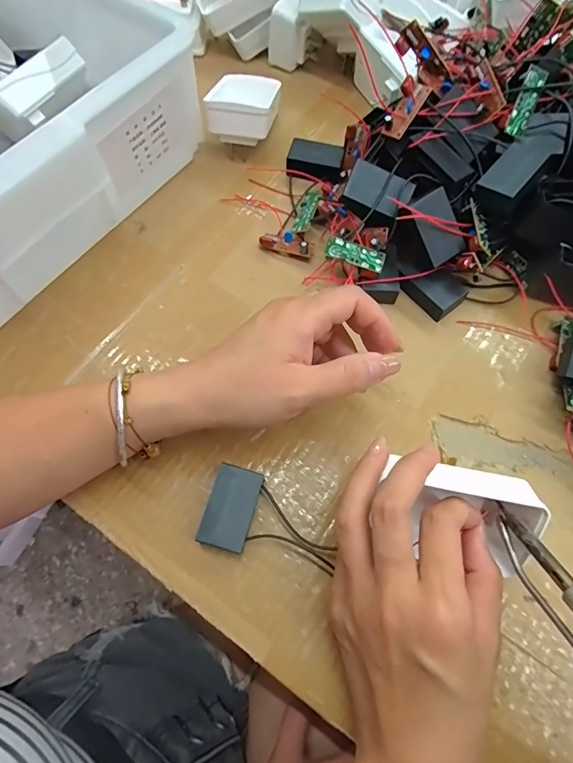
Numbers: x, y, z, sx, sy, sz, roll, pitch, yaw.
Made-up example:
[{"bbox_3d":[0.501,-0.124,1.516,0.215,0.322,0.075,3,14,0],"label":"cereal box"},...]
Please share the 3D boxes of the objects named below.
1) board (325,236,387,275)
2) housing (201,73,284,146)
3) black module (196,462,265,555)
[{"bbox_3d":[0.051,-0.093,0.308,0.044,0.005,0.017,19,82,-4],"label":"board"},{"bbox_3d":[-0.038,-0.245,0.376,0.055,0.034,0.077,7,57,1],"label":"housing"},{"bbox_3d":[-0.033,0.078,0.258,0.027,0.019,0.047,16,68,6],"label":"black module"}]

